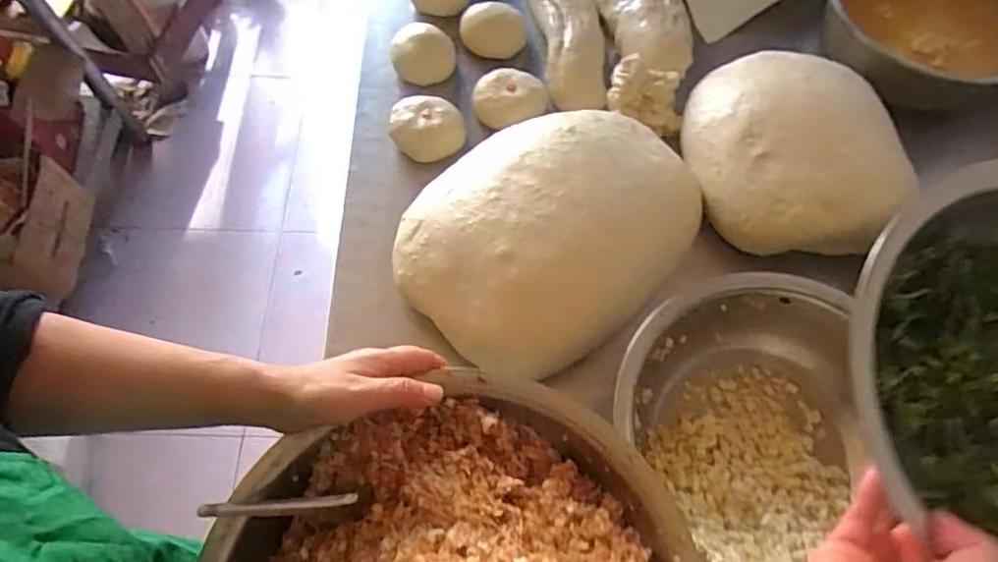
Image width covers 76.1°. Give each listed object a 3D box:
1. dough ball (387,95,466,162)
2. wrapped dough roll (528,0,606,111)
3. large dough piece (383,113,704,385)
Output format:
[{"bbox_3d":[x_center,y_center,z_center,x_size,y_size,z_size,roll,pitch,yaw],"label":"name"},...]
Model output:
[{"bbox_3d":[-0.081,-0.170,0.709,0.083,0.033,0.077,1,60,-1],"label":"dough ball"},{"bbox_3d":[0.073,-0.390,0.826,0.086,0.041,0.447,-4,60,-4],"label":"wrapped dough roll"},{"bbox_3d":[0.053,-0.061,0.615,0.229,0.091,0.294,40,66,19],"label":"large dough piece"}]

